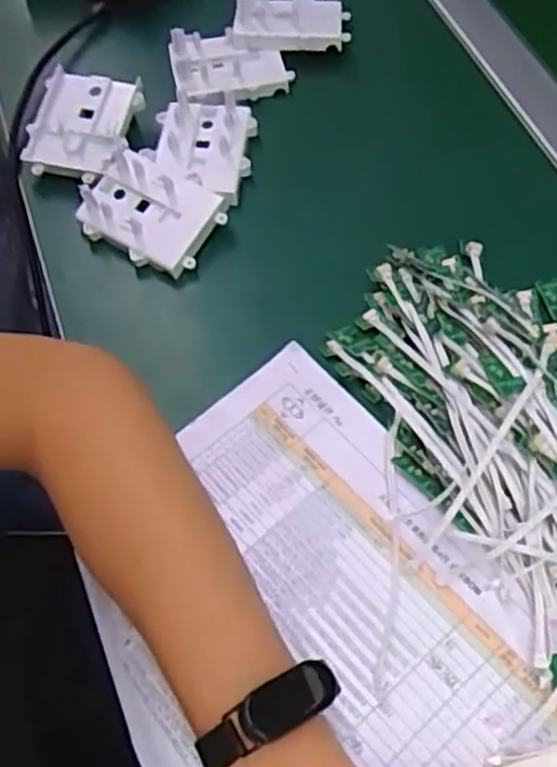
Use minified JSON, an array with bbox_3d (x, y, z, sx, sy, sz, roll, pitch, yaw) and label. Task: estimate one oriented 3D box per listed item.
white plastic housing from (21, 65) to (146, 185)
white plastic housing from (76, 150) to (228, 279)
[{"bbox_3d":[-0.136,-0.178,0.533,0.069,0.023,0.084,9,70,6],"label":"white plastic housing"},{"bbox_3d":[-0.084,-0.112,0.492,0.084,0.025,0.059,27,65,16],"label":"white plastic housing"}]

